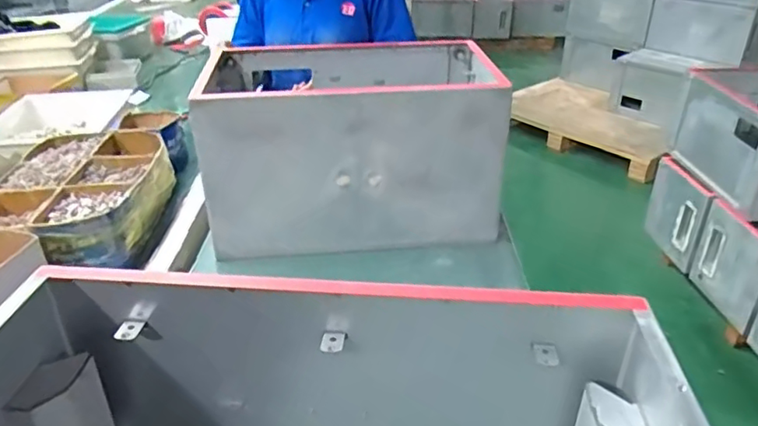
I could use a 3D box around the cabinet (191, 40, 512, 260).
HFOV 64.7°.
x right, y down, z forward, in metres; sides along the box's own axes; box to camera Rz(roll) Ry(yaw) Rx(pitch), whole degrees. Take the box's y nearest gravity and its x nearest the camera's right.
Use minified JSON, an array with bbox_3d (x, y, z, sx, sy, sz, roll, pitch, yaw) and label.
[{"bbox_3d":[-0.049,-0.142,1.174,0.520,0.301,0.354,-2,30,-1],"label":"cabinet"}]

